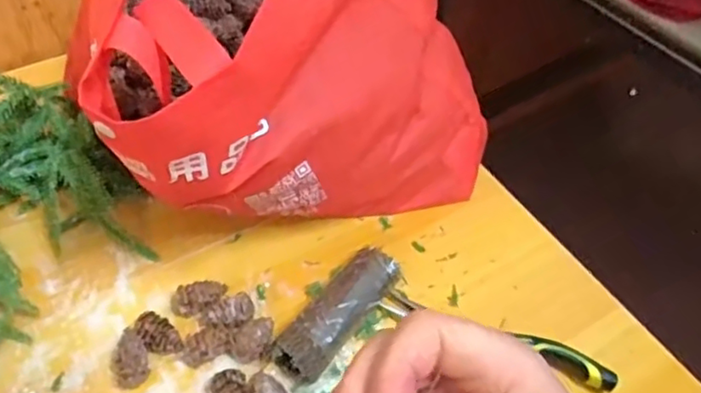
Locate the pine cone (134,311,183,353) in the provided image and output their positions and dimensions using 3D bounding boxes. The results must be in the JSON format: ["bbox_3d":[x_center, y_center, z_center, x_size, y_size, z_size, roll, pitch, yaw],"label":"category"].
[{"bbox_3d":[-0.129,0.094,0.422,0.032,0.019,0.021,38,59,26],"label":"pine cone"}]

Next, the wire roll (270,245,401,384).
[{"bbox_3d":[-0.007,0.080,0.432,0.039,0.031,0.115,29,55,21],"label":"wire roll"}]

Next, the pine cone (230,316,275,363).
[{"bbox_3d":[-0.064,0.097,0.421,0.033,0.019,0.022,-32,58,-25],"label":"pine cone"}]

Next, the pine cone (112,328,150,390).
[{"bbox_3d":[-0.144,0.106,0.409,0.021,0.021,0.032,-13,52,-12],"label":"pine cone"}]

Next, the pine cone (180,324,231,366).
[{"bbox_3d":[-0.096,0.099,0.416,0.032,0.020,0.022,-21,54,-18],"label":"pine cone"}]

